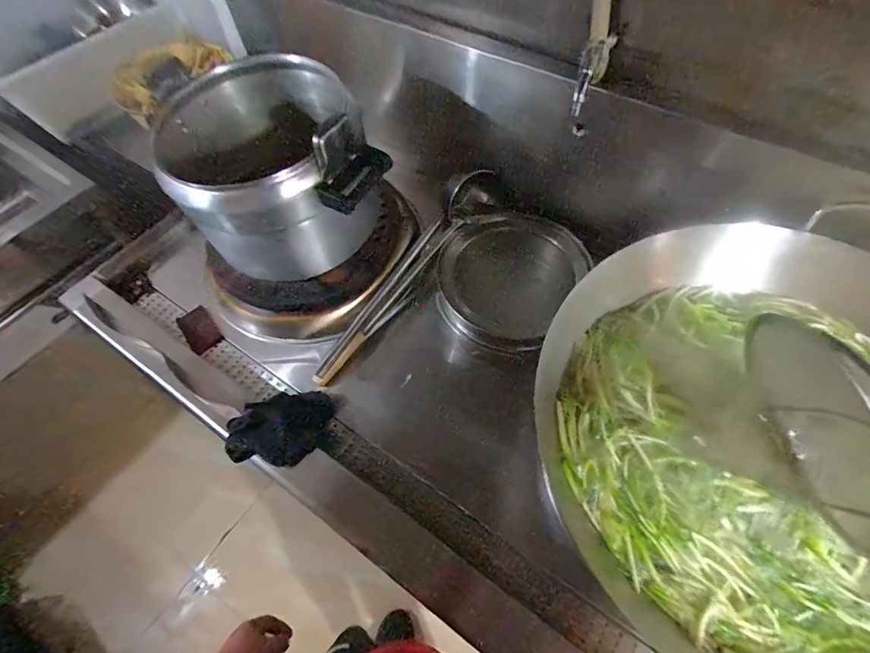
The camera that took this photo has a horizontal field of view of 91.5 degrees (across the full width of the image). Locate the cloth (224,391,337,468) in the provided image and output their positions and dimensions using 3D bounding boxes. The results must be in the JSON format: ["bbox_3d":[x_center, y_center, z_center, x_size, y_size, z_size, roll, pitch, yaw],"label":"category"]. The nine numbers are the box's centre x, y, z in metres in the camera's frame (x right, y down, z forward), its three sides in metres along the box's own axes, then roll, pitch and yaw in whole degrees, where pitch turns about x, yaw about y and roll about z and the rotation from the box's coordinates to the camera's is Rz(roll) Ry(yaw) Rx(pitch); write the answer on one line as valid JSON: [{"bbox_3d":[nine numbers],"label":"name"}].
[{"bbox_3d":[-0.257,0.173,0.719,0.168,0.028,0.117,1,75,-27],"label":"cloth"}]

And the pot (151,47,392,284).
[{"bbox_3d":[-0.295,-0.302,0.805,0.362,0.317,0.331,-1,60,1],"label":"pot"}]

